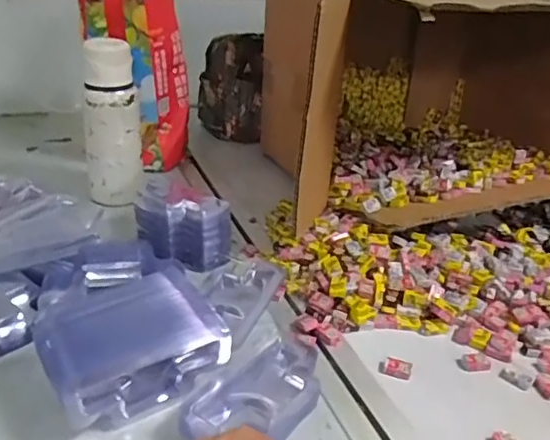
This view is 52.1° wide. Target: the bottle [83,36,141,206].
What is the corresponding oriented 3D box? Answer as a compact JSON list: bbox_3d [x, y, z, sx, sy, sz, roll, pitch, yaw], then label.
[{"bbox_3d":[-0.220,-0.127,0.757,0.067,0.219,0.060,-5,31,-17],"label":"bottle"}]

